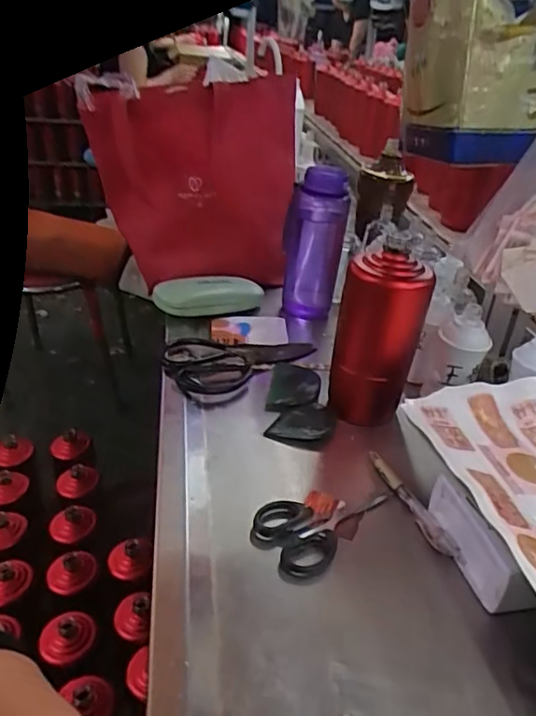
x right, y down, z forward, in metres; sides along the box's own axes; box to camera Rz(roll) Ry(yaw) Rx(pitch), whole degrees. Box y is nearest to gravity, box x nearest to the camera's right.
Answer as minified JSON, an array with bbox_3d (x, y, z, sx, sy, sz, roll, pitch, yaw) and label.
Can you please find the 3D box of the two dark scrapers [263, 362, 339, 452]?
[{"bbox_3d":[0.035,0.047,0.623,0.069,0.012,0.143,4,32,0],"label":"two dark scrapers"}]

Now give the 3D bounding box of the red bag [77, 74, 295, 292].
[{"bbox_3d":[-0.097,-0.233,0.804,0.282,0.279,0.103,-5,33,-14],"label":"red bag"}]

